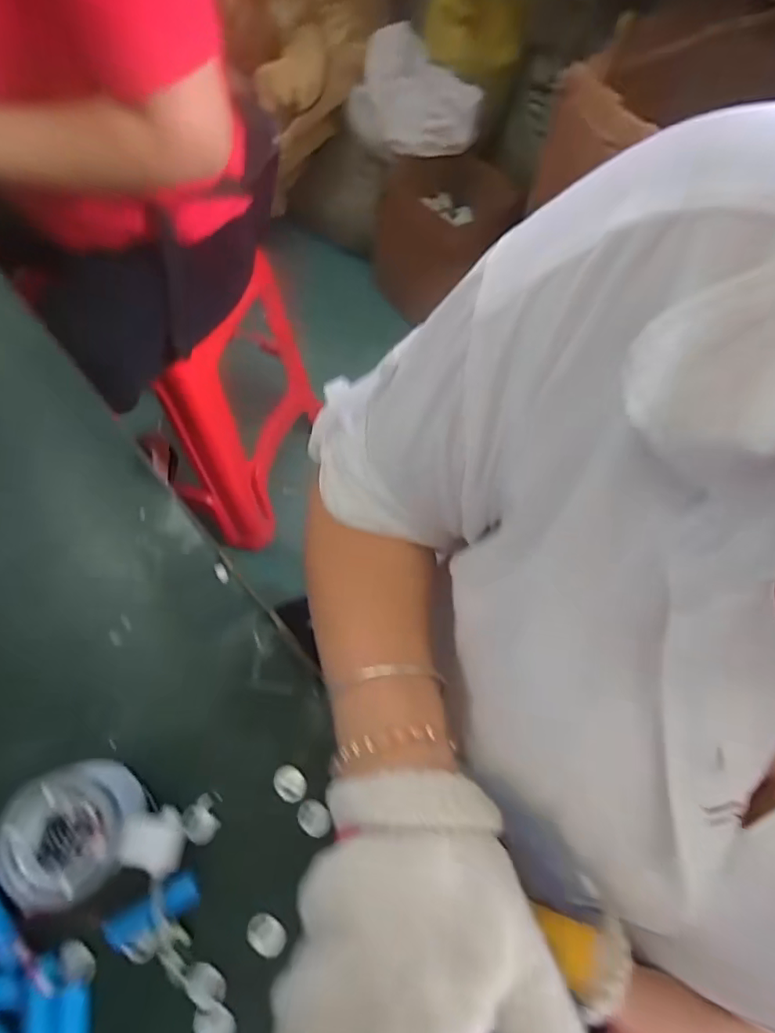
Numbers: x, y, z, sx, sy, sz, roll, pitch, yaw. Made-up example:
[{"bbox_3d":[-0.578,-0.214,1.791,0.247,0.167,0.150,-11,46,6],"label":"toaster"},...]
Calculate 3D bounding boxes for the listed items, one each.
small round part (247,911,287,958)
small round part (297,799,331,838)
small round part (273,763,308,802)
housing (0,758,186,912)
[{"bbox_3d":[-0.068,0.234,0.294,0.023,0.004,0.017,31,67,12],"label":"small round part"},{"bbox_3d":[-0.044,0.183,0.318,0.021,0.004,0.016,36,68,14],"label":"small round part"},{"bbox_3d":[-0.061,0.166,0.327,0.017,0.004,0.023,-36,71,-17],"label":"small round part"},{"bbox_3d":[-0.159,0.172,0.289,0.082,0.052,0.073,-7,65,-6],"label":"housing"}]

